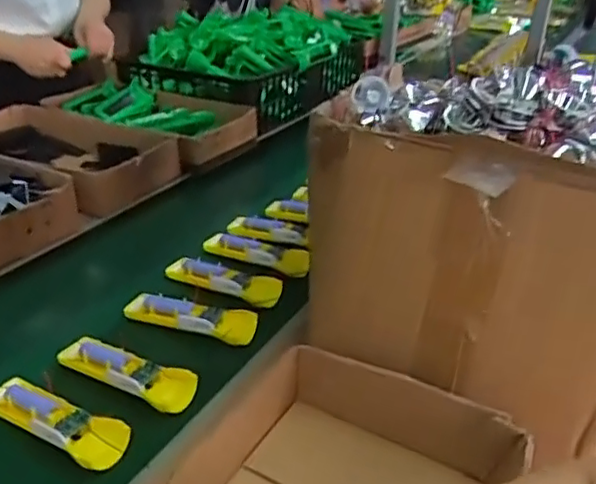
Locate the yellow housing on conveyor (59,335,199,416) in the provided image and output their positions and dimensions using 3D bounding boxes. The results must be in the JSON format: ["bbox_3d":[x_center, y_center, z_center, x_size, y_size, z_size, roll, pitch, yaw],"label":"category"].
[{"bbox_3d":[-0.187,0.145,0.675,0.165,0.038,0.049,12,31,19],"label":"yellow housing on conveyor"}]

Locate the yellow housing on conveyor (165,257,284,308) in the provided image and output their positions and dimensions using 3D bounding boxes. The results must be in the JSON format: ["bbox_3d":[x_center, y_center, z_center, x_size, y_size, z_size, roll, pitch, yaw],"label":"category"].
[{"bbox_3d":[-0.097,0.047,0.829,0.174,0.019,0.051,14,32,22],"label":"yellow housing on conveyor"}]

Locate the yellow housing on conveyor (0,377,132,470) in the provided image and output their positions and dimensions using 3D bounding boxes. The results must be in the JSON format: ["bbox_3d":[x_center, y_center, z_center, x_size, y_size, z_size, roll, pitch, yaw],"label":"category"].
[{"bbox_3d":[-0.234,0.170,0.604,0.166,0.019,0.048,17,33,26],"label":"yellow housing on conveyor"}]

